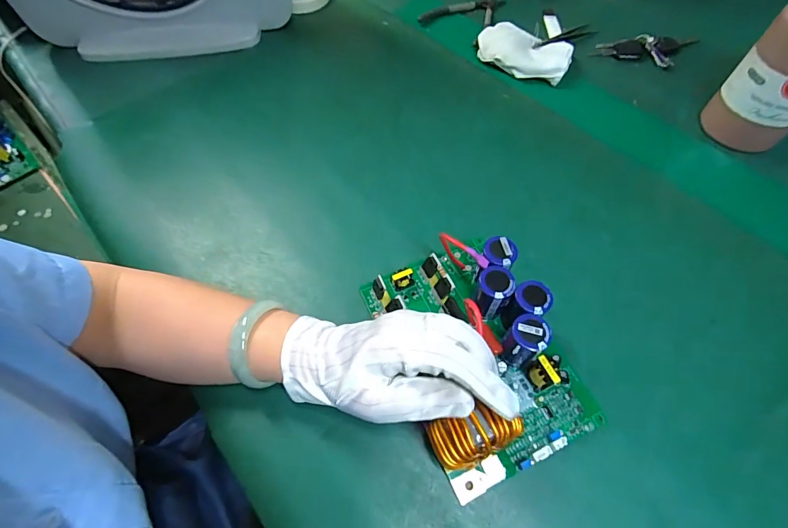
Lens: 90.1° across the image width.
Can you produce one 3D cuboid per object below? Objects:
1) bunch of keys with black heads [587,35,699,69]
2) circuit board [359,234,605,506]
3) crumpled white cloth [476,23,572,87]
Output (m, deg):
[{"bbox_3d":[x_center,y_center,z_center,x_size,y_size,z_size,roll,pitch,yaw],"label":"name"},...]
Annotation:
[{"bbox_3d":[0.370,-0.310,0.567,0.151,0.020,0.065,1,60,1],"label":"bunch of keys with black heads"},{"bbox_3d":[0.069,0.064,0.321,0.130,0.065,0.188,-23,62,-12],"label":"circuit board"},{"bbox_3d":[0.182,-0.300,0.553,0.127,0.035,0.081,23,63,13],"label":"crumpled white cloth"}]

